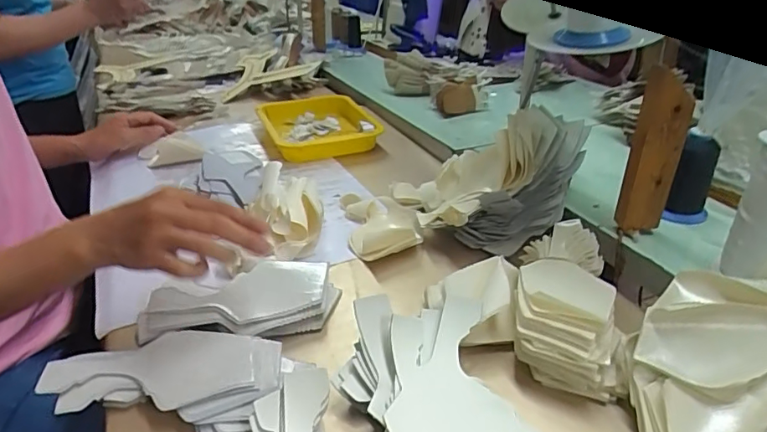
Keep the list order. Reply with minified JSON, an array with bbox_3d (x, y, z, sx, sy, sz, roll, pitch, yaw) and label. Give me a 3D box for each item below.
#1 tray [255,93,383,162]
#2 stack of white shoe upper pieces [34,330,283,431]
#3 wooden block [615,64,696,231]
[{"bbox_3d":[-0.125,-0.173,0.999,0.188,0.042,0.253,-11,31,-20],"label":"tray"},{"bbox_3d":[-0.189,0.144,0.473,0.201,0.036,0.106,6,30,11],"label":"stack of white shoe upper pieces"},{"bbox_3d":[0.300,-0.068,0.580,0.052,0.185,0.035,5,30,9],"label":"wooden block"}]

